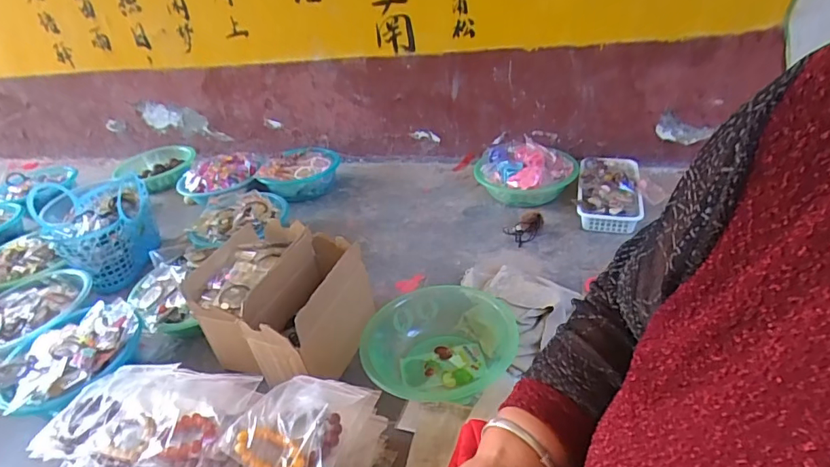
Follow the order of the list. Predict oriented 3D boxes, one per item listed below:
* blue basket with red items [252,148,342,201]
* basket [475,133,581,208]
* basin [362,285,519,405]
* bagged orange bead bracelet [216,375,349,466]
[{"bbox_3d":[-0.316,-0.165,1.343,0.220,0.082,0.195,-11,34,-5],"label":"blue basket with red items"},{"bbox_3d":[0.269,-0.146,1.163,0.203,0.108,0.209,-5,34,4],"label":"basket"},{"bbox_3d":[0.041,0.189,0.786,0.234,0.078,0.226,-5,34,4],"label":"basin"},{"bbox_3d":[-0.141,0.227,0.590,0.132,0.045,0.147,3,36,15],"label":"bagged orange bead bracelet"}]

